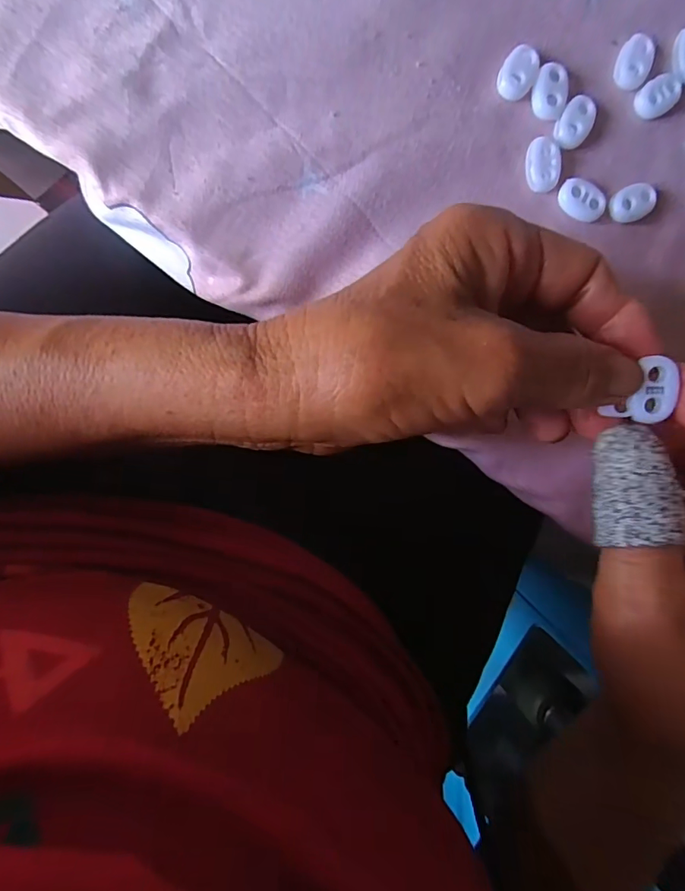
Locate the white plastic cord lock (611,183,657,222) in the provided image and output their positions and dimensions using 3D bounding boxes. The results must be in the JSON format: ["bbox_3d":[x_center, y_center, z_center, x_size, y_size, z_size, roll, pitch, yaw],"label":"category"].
[{"bbox_3d":[0.134,-0.112,0.219,0.021,0.007,0.016,-25,99,-4],"label":"white plastic cord lock"}]

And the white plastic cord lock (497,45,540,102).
[{"bbox_3d":[0.077,-0.162,0.205,0.016,0.006,0.020,31,92,-10],"label":"white plastic cord lock"}]

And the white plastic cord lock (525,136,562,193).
[{"bbox_3d":[0.090,-0.125,0.211,0.015,0.005,0.021,-3,97,-7],"label":"white plastic cord lock"}]

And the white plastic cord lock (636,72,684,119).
[{"bbox_3d":[0.144,-0.159,0.215,0.021,0.005,0.015,-30,99,-3],"label":"white plastic cord lock"}]

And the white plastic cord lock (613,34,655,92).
[{"bbox_3d":[0.131,-0.172,0.212,0.015,0.005,0.022,12,95,-9],"label":"white plastic cord lock"}]

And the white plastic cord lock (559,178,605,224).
[{"bbox_3d":[0.110,-0.111,0.215,0.023,0.006,0.014,26,92,-10],"label":"white plastic cord lock"}]

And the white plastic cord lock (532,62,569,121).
[{"bbox_3d":[0.091,-0.156,0.208,0.015,0.006,0.021,7,96,-8],"label":"white plastic cord lock"}]

